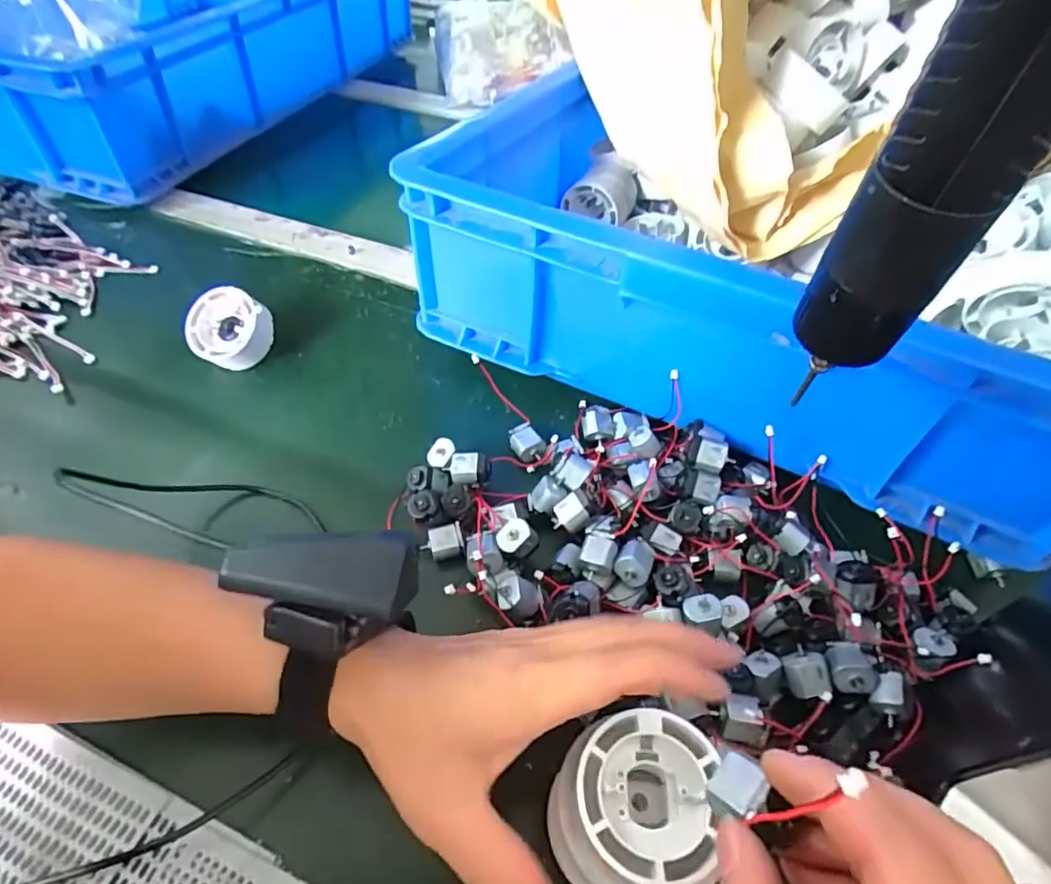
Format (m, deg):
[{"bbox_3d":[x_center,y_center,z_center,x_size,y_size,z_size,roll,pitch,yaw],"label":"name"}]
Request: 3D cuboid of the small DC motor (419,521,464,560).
[{"bbox_3d":[-0.048,0.059,0.342,0.024,0.012,0.018,-12,51,-12],"label":"small DC motor"}]

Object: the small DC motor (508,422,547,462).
[{"bbox_3d":[0.001,0.002,0.387,0.018,0.016,0.024,-23,54,-21],"label":"small DC motor"}]

